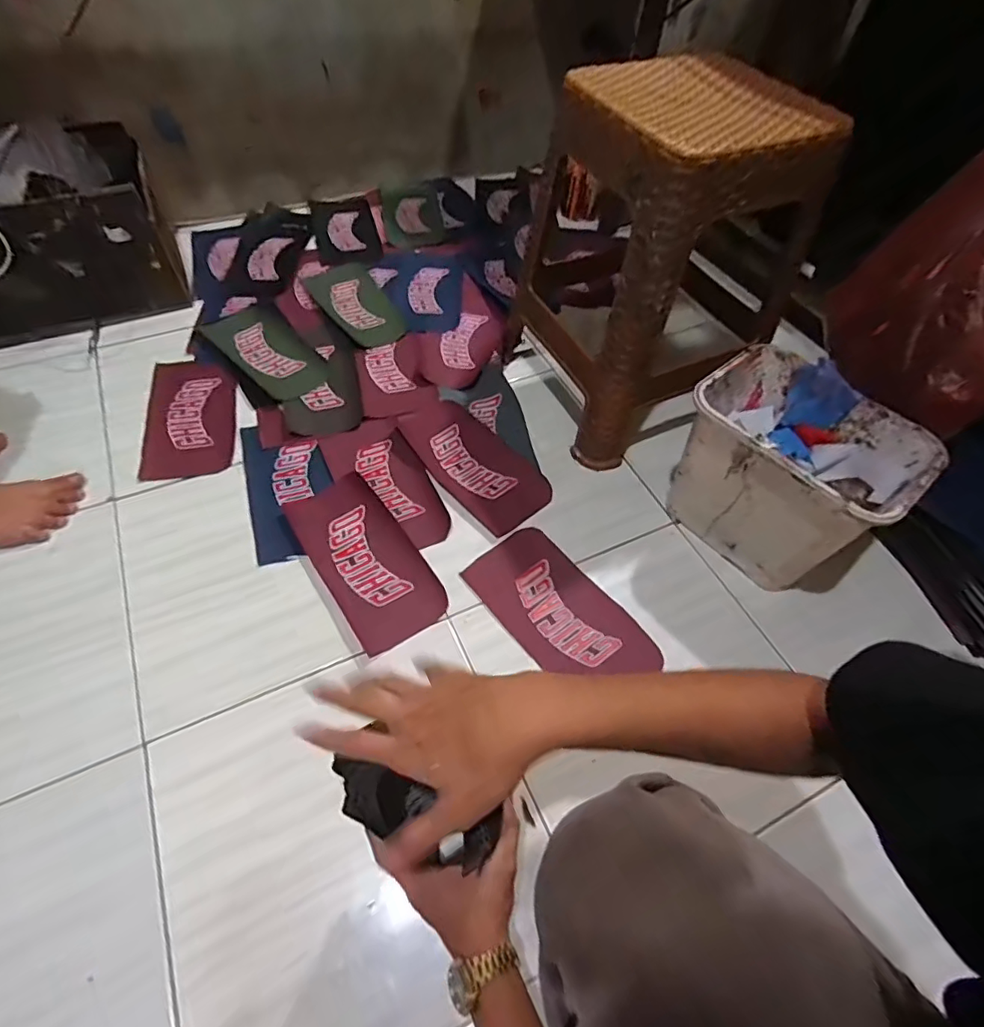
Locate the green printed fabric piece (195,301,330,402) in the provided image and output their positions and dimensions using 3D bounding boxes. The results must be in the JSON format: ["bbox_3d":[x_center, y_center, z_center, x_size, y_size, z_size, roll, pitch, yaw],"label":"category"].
[{"bbox_3d":[-0.438,-0.328,1.077,0.140,0.010,0.292,-36,65,-25],"label":"green printed fabric piece"}]

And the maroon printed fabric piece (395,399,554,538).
[{"bbox_3d":[-0.032,-0.093,0.933,0.144,0.011,0.293,-34,64,-24],"label":"maroon printed fabric piece"}]

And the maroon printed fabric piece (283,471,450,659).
[{"bbox_3d":[-0.186,0.066,0.807,0.135,0.026,0.271,-29,62,-22],"label":"maroon printed fabric piece"}]

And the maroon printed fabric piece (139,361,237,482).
[{"bbox_3d":[-0.535,-0.177,0.971,0.142,0.008,0.289,-10,57,-11],"label":"maroon printed fabric piece"}]

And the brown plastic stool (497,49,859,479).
[{"bbox_3d":[0.251,-0.379,0.873,0.337,0.468,0.328,-25,60,-18],"label":"brown plastic stool"}]

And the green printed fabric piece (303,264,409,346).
[{"bbox_3d":[-0.286,-0.461,1.184,0.144,0.011,0.294,-30,62,-22],"label":"green printed fabric piece"}]

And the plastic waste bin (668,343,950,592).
[{"bbox_3d":[0.401,-0.048,0.783,0.188,0.243,0.277,-32,63,-21],"label":"plastic waste bin"}]

